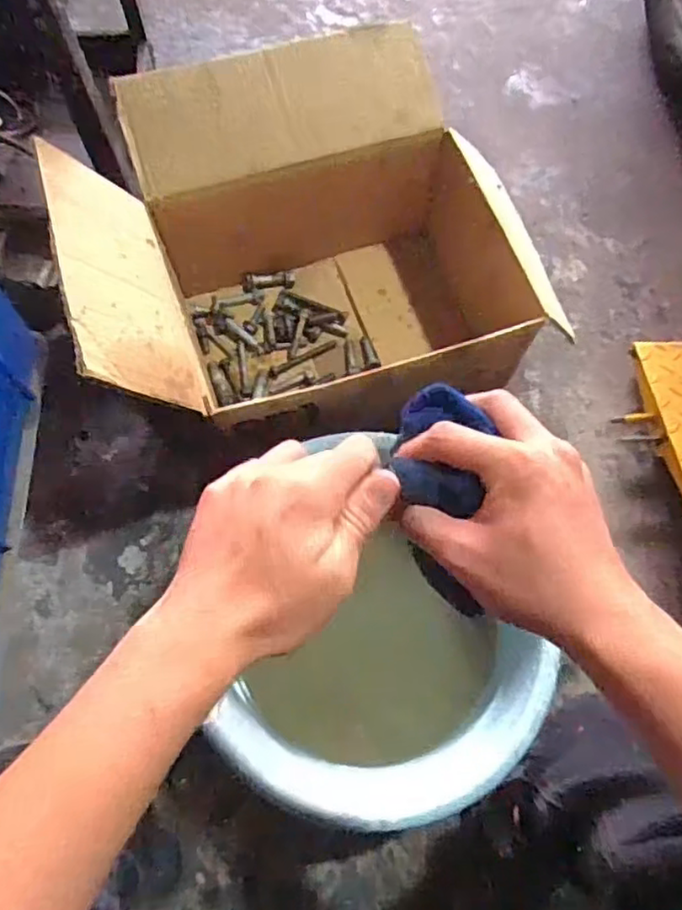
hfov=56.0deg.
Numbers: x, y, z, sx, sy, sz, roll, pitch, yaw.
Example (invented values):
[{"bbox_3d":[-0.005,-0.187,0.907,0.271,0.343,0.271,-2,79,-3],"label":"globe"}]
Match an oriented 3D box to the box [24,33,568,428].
[{"bbox_3d":[-0.025,-0.260,0.823,0.563,0.336,0.451,-20,71,-8],"label":"box"}]

